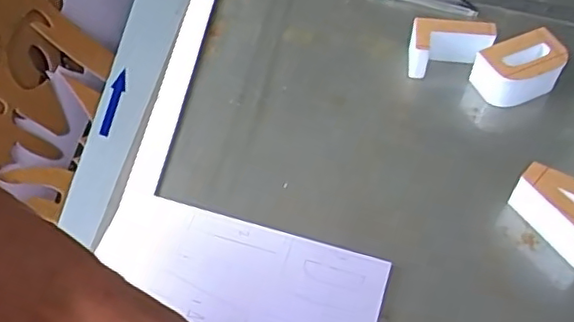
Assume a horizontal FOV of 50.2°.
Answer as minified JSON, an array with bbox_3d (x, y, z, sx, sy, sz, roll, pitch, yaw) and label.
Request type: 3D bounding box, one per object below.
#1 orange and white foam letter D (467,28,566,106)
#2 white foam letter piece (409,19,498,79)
[{"bbox_3d":[0.239,-0.092,0.631,0.090,0.046,0.058,-20,58,-14],"label":"orange and white foam letter D"},{"bbox_3d":[0.172,-0.118,0.647,0.085,0.045,0.052,10,56,6],"label":"white foam letter piece"}]

